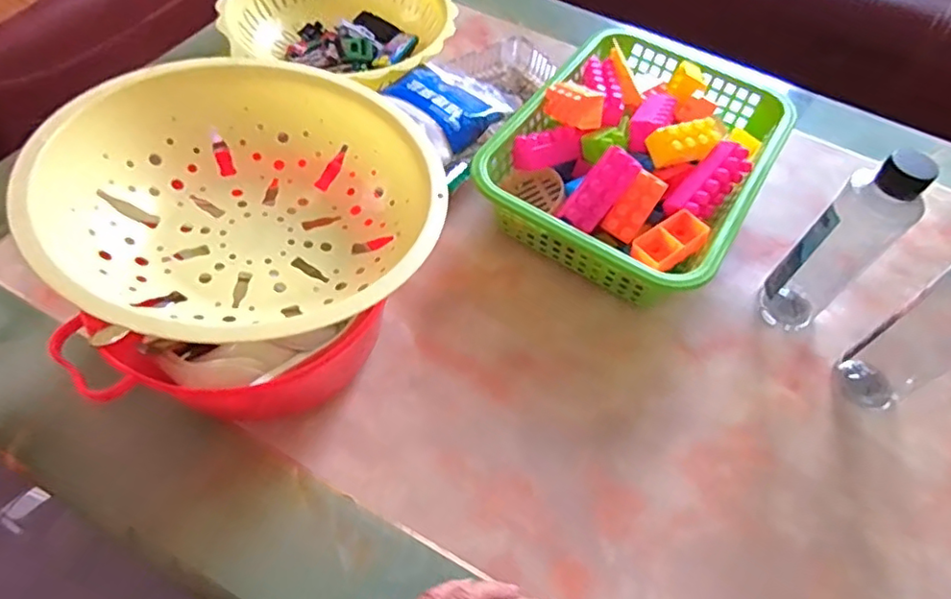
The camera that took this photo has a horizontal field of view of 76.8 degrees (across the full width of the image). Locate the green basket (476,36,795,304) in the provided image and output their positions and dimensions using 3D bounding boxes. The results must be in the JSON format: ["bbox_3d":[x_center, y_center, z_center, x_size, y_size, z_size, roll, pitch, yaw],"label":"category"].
[{"bbox_3d":[0.155,-0.137,0.575,0.214,0.097,0.281,30,59,15],"label":"green basket"}]

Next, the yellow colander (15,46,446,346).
[{"bbox_3d":[-0.151,-0.064,0.410,0.231,0.083,0.245,2,56,-3],"label":"yellow colander"}]

